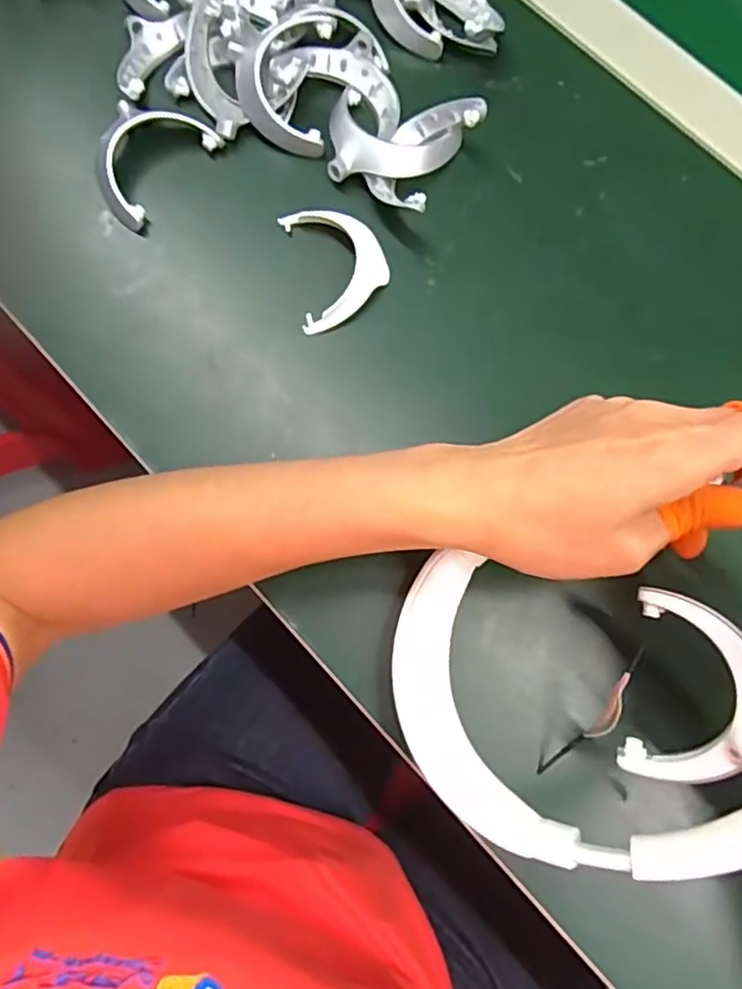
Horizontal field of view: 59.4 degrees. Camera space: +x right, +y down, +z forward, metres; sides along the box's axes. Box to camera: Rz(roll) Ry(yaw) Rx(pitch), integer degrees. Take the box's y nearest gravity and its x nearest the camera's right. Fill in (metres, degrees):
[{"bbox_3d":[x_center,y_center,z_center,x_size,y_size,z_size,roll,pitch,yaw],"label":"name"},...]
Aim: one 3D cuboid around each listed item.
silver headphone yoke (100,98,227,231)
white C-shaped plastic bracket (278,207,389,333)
[{"bbox_3d":[-0.127,-0.187,0.353,0.055,0.015,0.073,37,79,8],"label":"silver headphone yoke"},{"bbox_3d":[-0.017,-0.122,0.343,0.050,0.017,0.068,-10,77,-3],"label":"white C-shaped plastic bracket"}]

